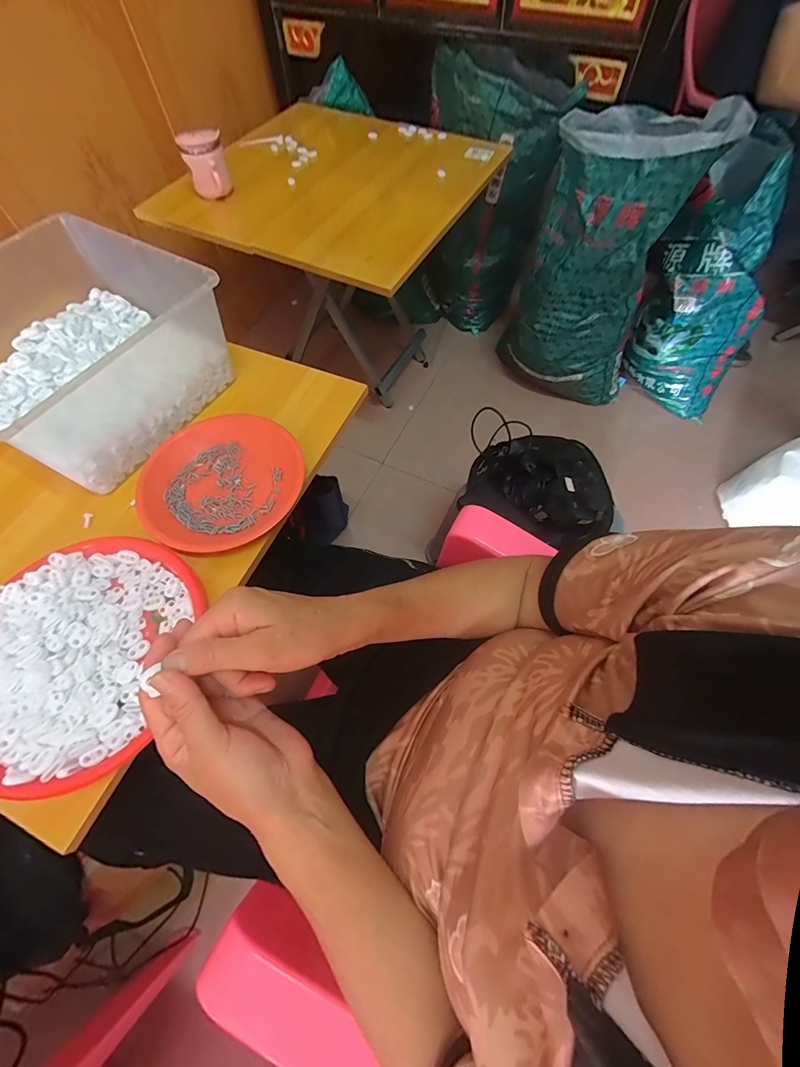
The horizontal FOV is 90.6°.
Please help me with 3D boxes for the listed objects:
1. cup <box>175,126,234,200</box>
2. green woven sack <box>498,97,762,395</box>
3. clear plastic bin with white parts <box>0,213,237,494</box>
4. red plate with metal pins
[{"bbox_3d":[-0.378,-0.722,0.778,0.081,0.086,0.070,-19,64,-7],"label":"cup"},{"bbox_3d":[0.440,-0.579,0.915,0.323,0.545,0.173,21,66,13],"label":"green woven sack"},{"bbox_3d":[-0.404,-0.224,0.499,0.276,0.136,0.290,26,67,15],"label":"clear plastic bin with white parts"},{"bbox_3d":[-0.221,-0.068,0.497,0.193,0.031,0.174,-42,69,-17],"label":"red plate with metal pins"}]

